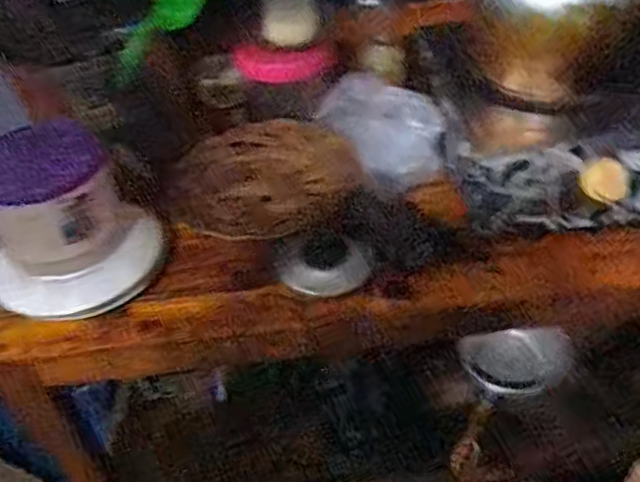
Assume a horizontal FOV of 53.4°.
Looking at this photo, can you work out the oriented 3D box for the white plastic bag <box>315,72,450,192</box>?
[{"bbox_3d":[0.091,-0.158,0.893,0.108,0.084,0.183,-36,52,-27],"label":"white plastic bag"}]

